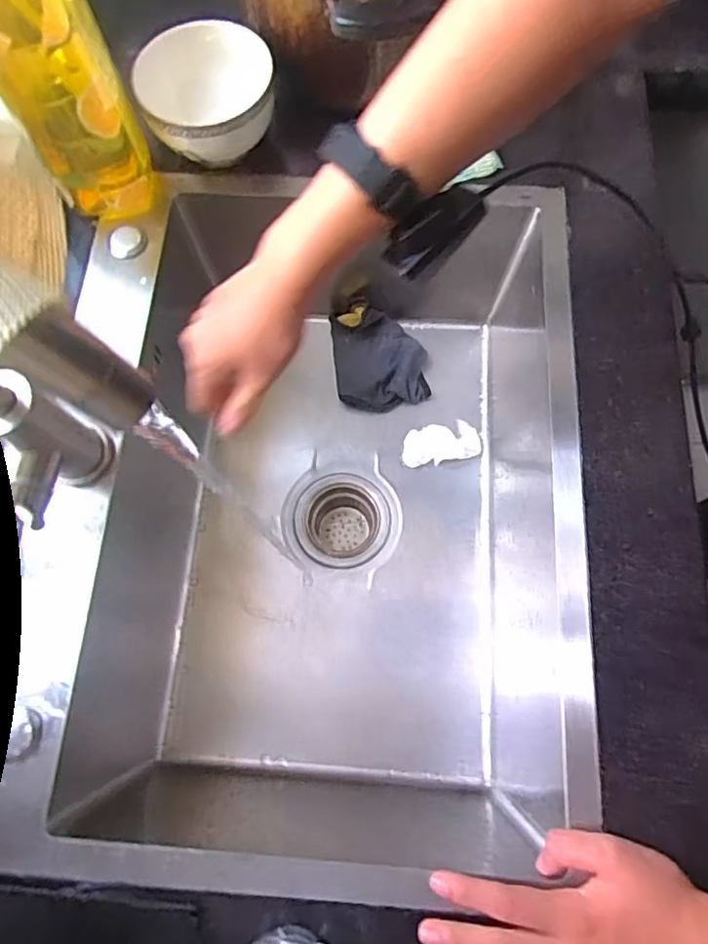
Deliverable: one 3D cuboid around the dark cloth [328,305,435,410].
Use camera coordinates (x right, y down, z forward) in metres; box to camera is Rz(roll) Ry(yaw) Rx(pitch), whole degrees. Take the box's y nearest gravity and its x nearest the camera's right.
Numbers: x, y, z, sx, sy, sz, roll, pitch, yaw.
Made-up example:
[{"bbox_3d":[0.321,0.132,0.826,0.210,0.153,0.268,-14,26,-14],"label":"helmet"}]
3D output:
[{"bbox_3d":[0.030,-0.138,0.672,0.107,0.031,0.122,-7,73,-2],"label":"dark cloth"}]

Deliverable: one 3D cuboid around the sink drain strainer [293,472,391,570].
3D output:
[{"bbox_3d":[-0.014,0.062,0.660,0.106,0.057,0.108,0,73,0],"label":"sink drain strainer"}]

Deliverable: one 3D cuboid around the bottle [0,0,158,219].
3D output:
[{"bbox_3d":[-0.236,-0.322,0.396,0.090,0.281,0.086,-26,75,-7],"label":"bottle"}]

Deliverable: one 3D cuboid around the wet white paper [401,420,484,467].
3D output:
[{"bbox_3d":[0.102,-0.034,0.649,0.088,0.011,0.047,-11,73,-3],"label":"wet white paper"}]

